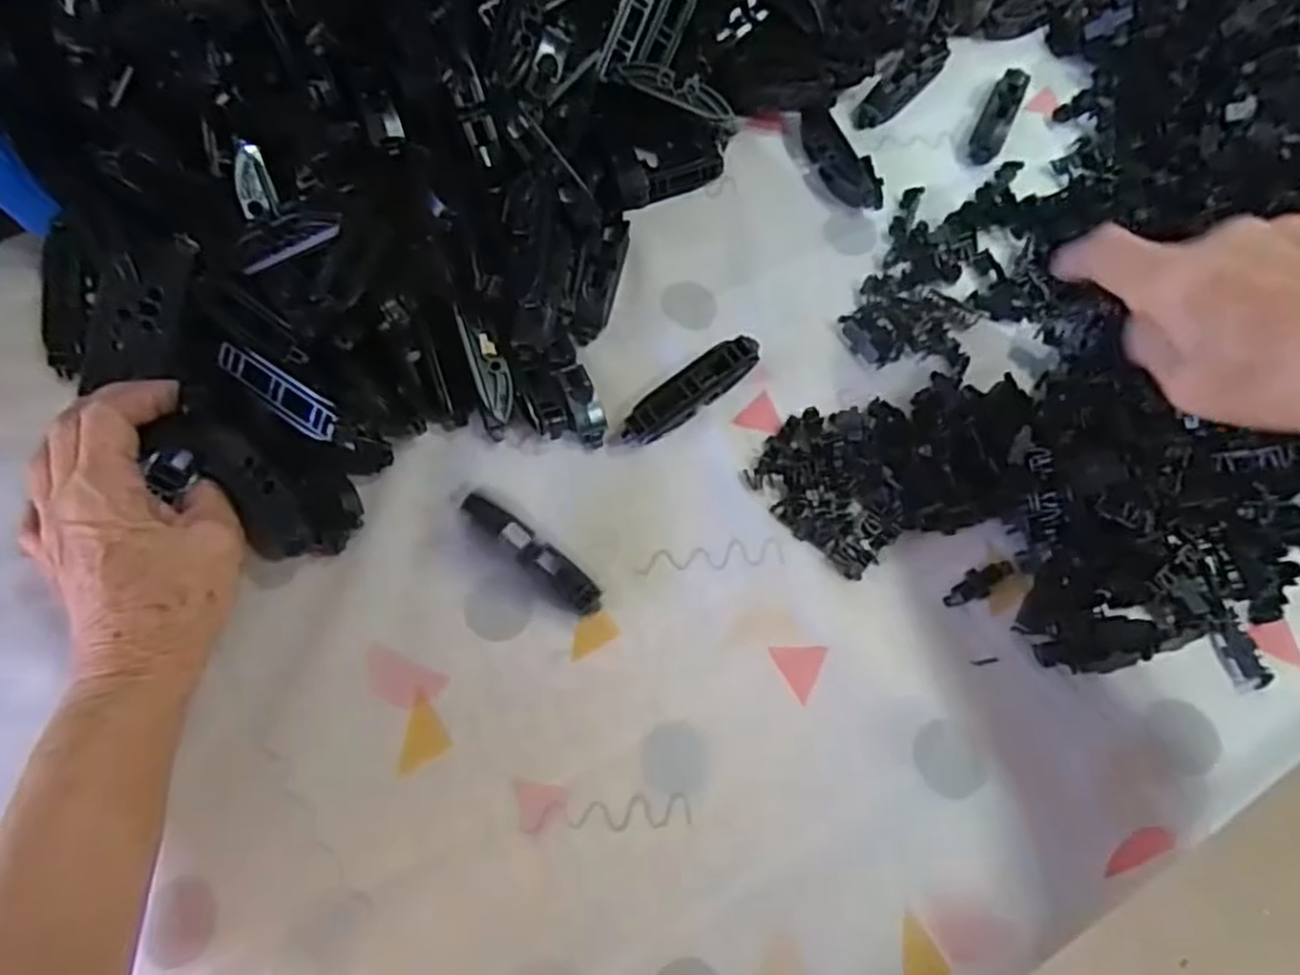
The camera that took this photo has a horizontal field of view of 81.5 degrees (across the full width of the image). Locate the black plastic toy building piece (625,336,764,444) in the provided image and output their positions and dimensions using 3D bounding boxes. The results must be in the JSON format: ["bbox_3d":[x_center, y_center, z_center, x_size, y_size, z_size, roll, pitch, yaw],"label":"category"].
[{"bbox_3d":[0.021,-0.049,0.382,0.079,0.019,0.017,-34,72,-12],"label":"black plastic toy building piece"}]

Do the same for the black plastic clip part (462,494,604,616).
[{"bbox_3d":[-0.054,0.030,0.352,0.077,0.013,0.016,41,74,-5],"label":"black plastic clip part"}]

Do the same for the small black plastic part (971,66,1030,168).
[{"bbox_3d":[0.214,-0.229,0.459,0.018,0.017,0.072,25,71,10],"label":"small black plastic part"}]

